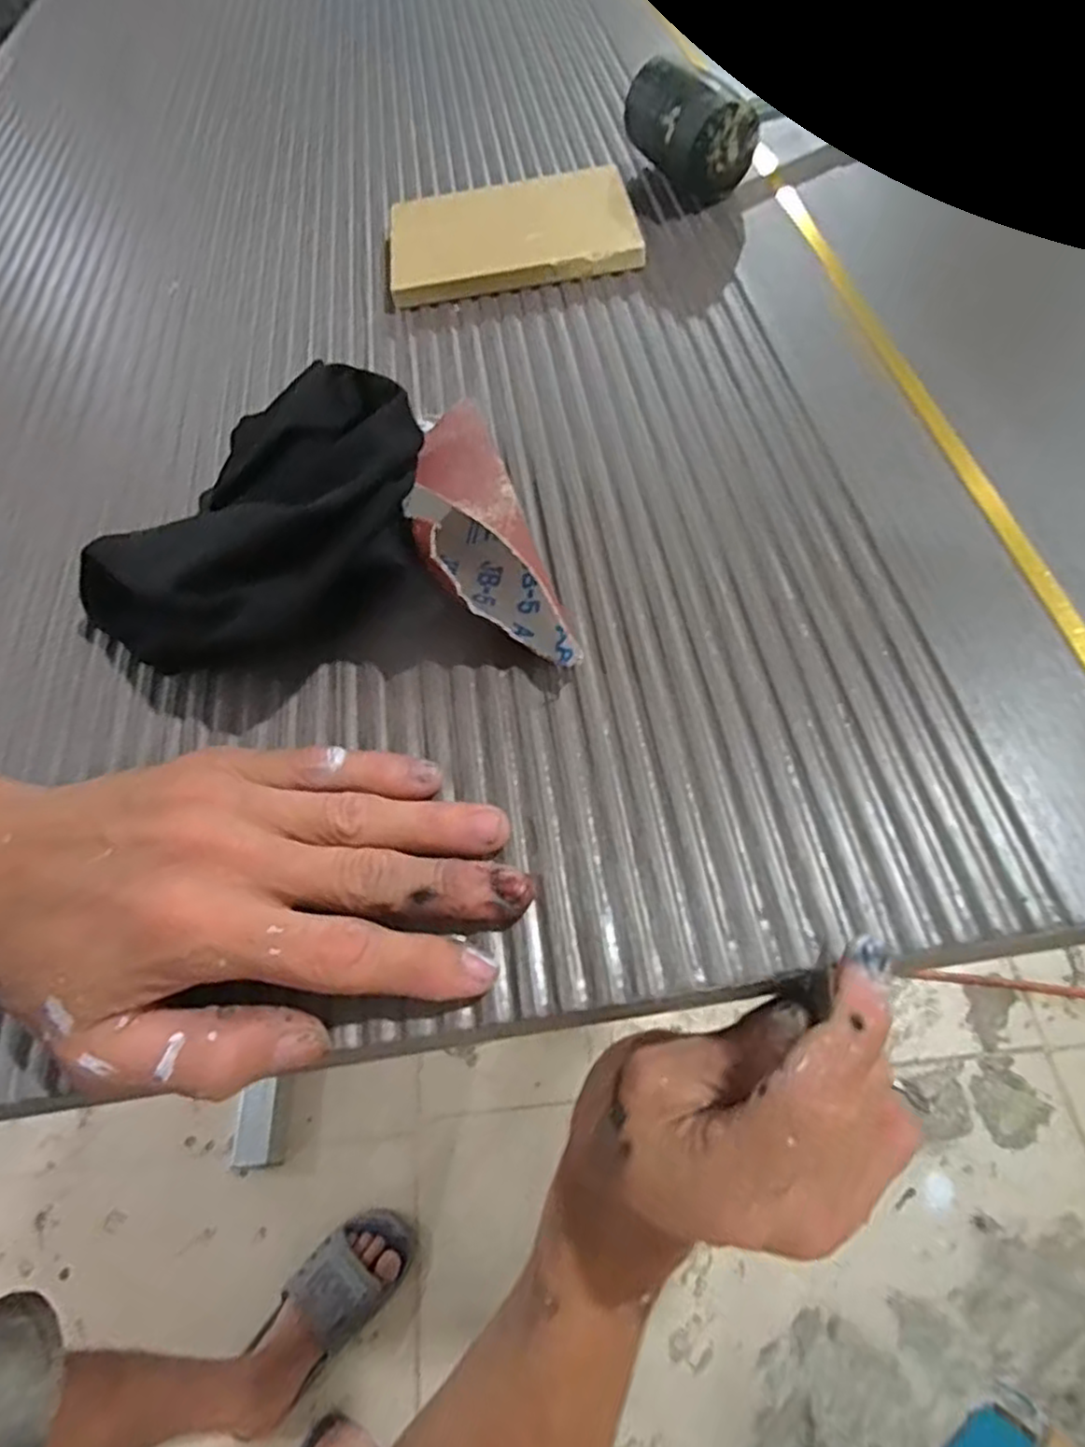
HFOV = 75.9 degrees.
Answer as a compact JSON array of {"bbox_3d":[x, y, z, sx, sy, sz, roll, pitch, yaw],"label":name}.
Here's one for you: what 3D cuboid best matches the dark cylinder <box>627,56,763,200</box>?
[{"bbox_3d":[0.083,-0.343,0.400,0.052,0.046,0.076,-23,60,-5],"label":"dark cylinder"}]

